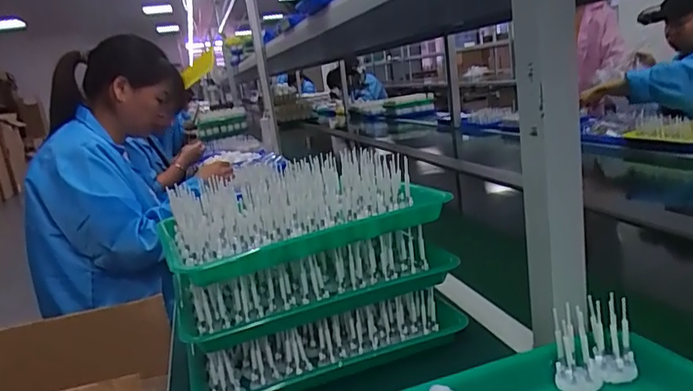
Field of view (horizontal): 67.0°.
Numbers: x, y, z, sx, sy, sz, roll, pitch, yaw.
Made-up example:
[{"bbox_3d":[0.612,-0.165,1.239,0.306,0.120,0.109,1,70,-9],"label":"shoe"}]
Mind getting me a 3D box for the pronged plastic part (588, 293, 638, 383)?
[{"bbox_3d":[0.243,0.130,0.479,0.034,0.076,0.018,-6,-7,8],"label":"pronged plastic part"}]

